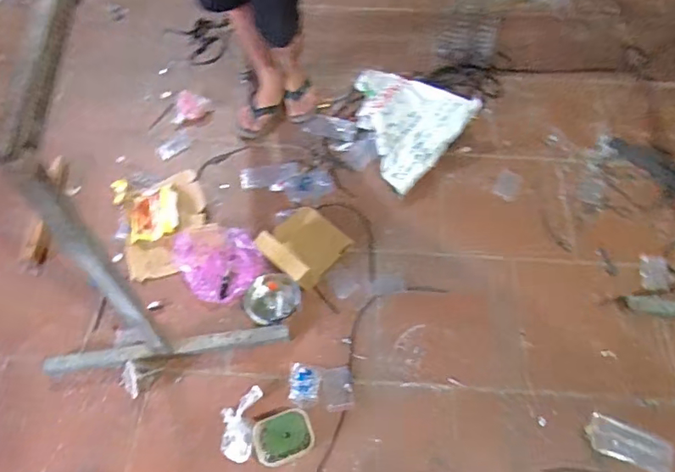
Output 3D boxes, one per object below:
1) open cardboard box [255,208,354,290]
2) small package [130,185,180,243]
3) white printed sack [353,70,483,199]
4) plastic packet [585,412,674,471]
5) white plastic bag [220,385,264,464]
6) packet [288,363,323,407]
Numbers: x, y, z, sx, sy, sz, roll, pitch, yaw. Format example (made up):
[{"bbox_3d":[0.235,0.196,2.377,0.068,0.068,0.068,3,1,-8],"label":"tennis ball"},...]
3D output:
[{"bbox_3d":[-0.102,0.022,1.527,0.238,0.096,0.219,-40,66,-21],"label":"open cardboard box"},{"bbox_3d":[-0.572,-0.073,1.619,0.140,0.016,0.182,-8,59,-4],"label":"small package"},{"bbox_3d":[0.193,-0.414,1.773,0.384,0.121,0.448,-40,66,-21],"label":"white printed sack"},{"bbox_3d":[0.716,0.507,1.257,0.185,0.043,0.078,21,61,13],"label":"plastic packet"},{"bbox_3d":[-0.249,0.469,1.301,0.092,0.031,0.174,7,59,4],"label":"white plastic bag"},{"bbox_3d":[-0.087,0.387,1.346,0.082,0.011,0.108,7,59,5],"label":"packet"}]

